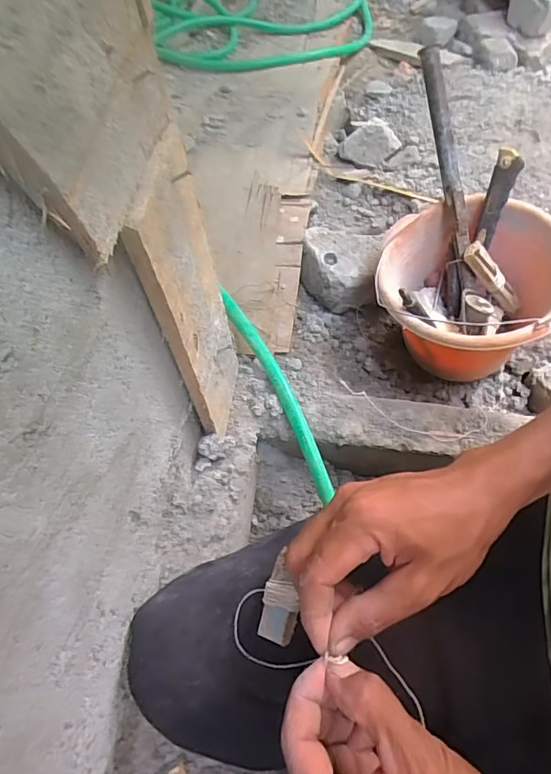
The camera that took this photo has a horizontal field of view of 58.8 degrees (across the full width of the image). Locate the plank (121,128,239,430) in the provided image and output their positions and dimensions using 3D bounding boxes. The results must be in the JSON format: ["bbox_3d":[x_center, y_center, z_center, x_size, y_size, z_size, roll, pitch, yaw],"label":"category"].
[{"bbox_3d":[-0.075,-0.064,0.469,0.030,0.324,0.113,1,62,4],"label":"plank"}]

